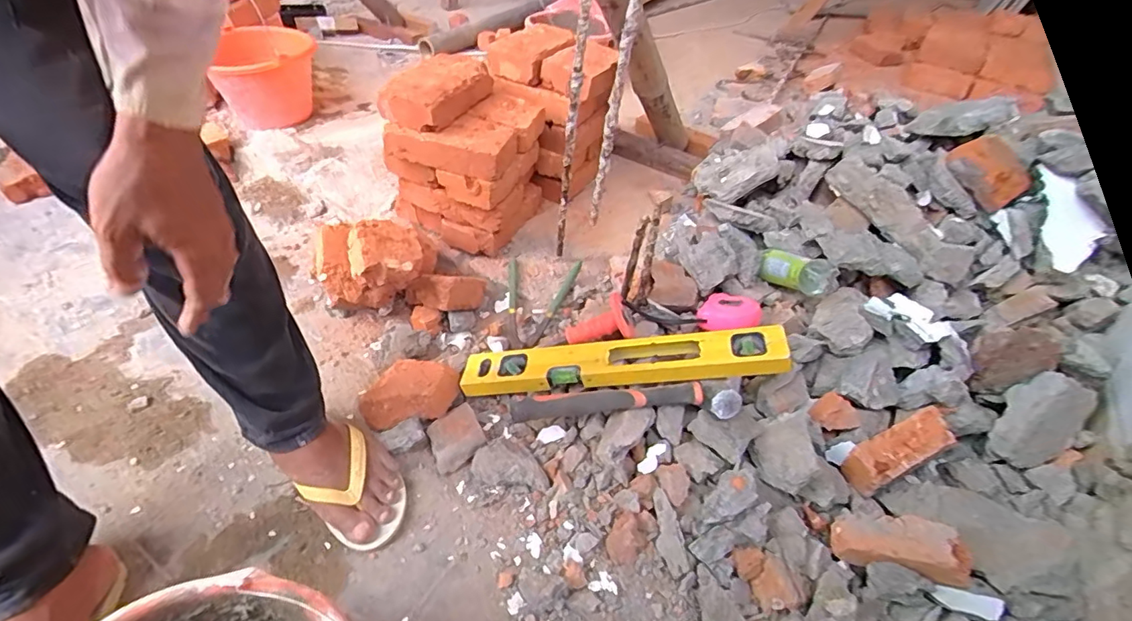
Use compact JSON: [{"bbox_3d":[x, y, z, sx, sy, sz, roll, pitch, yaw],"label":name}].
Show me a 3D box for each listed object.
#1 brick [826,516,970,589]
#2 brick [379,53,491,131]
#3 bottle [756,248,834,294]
[{"bbox_3d":[0.378,0.269,0.598,0.134,0.043,0.058,-1,37,29],"label":"brick"},{"bbox_3d":[-0.215,-0.372,0.889,0.107,0.059,0.216,18,44,13],"label":"brick"},{"bbox_3d":[0.356,-0.060,0.822,0.043,0.056,0.124,-19,26,-25],"label":"bottle"}]

